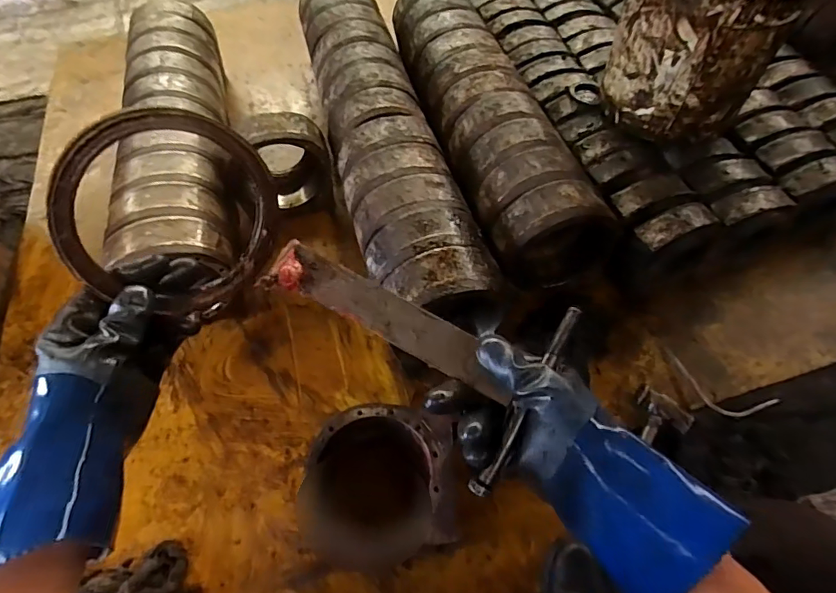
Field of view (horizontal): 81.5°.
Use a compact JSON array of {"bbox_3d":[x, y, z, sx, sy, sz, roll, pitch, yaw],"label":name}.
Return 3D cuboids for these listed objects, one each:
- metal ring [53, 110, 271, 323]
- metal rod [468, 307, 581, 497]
[{"bbox_3d":[-0.185,-0.066,0.374,0.009,0.154,0.144,37,103,46],"label":"metal ring"},{"bbox_3d":[0.081,0.075,0.356,0.013,0.008,0.154,28,80,18],"label":"metal rod"}]

